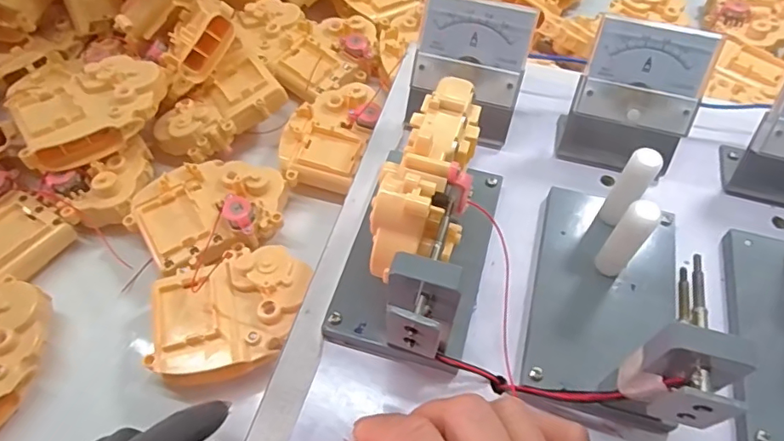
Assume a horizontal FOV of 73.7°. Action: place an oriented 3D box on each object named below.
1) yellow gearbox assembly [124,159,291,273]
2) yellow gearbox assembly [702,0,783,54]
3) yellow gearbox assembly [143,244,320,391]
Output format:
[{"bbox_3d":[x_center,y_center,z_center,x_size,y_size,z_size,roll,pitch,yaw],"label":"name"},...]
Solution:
[{"bbox_3d":[-0.119,-0.004,0.356,0.098,0.035,0.076,-34,63,-21],"label":"yellow gearbox assembly"},{"bbox_3d":[0.331,-0.187,0.484,0.071,0.029,0.084,18,58,11],"label":"yellow gearbox assembly"},{"bbox_3d":[-0.094,0.057,0.313,0.092,0.034,0.068,-14,58,-9],"label":"yellow gearbox assembly"}]

